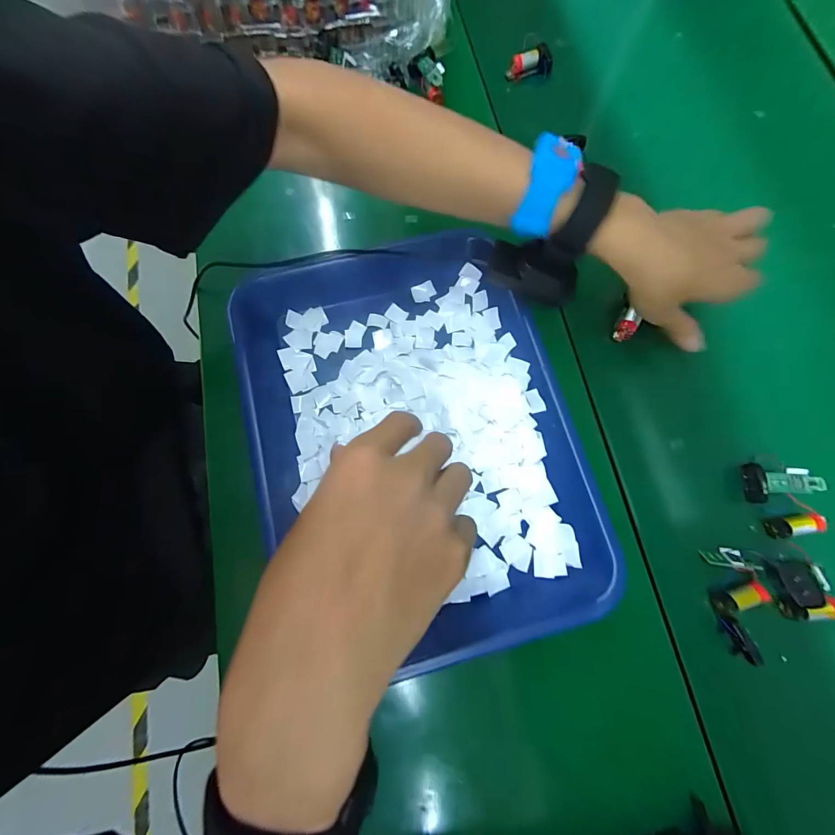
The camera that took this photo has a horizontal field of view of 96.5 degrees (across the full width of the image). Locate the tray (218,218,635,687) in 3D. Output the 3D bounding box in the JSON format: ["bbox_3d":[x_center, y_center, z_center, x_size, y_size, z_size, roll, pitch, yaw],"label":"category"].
[{"bbox_3d":[-0.010,0.016,0.320,0.273,0.051,0.330,-15,76,-5],"label":"tray"}]

